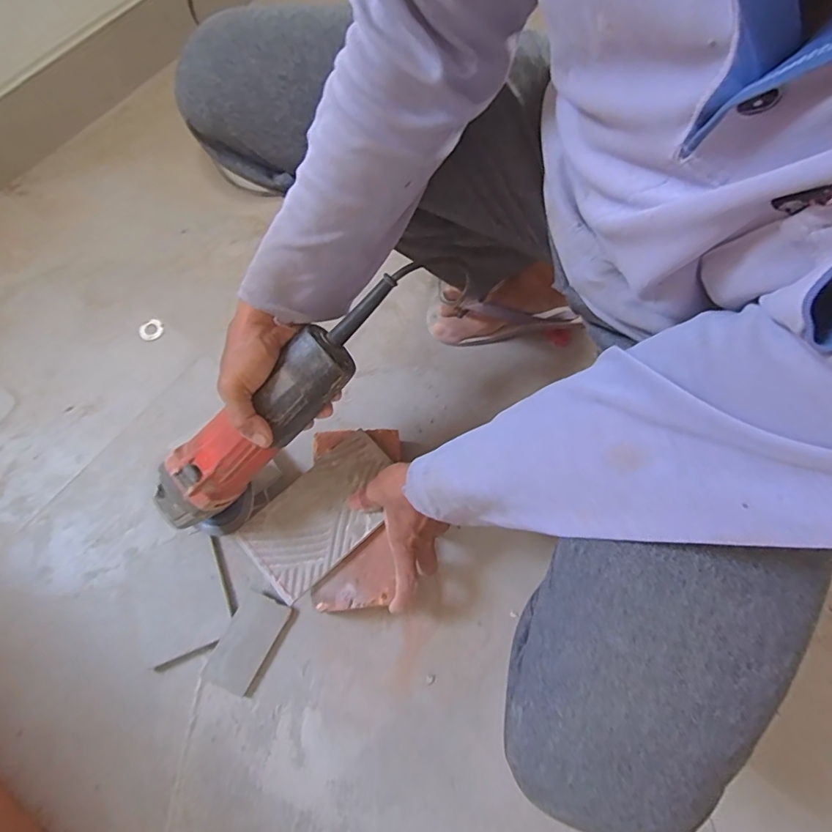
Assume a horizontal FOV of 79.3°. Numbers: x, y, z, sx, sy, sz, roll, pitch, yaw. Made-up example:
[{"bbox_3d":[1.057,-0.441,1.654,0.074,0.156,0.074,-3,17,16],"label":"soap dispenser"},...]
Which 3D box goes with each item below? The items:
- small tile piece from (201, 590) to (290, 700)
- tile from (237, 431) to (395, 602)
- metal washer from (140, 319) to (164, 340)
[{"bbox_3d":[-0.175,0.233,0.520,0.049,0.014,0.092,27,71,8],"label":"small tile piece"},{"bbox_3d":[-0.094,0.099,0.522,0.168,0.007,0.093,-41,76,-15],"label":"tile"},{"bbox_3d":[-0.348,-0.113,0.661,0.032,0.004,0.029,-42,76,-15],"label":"metal washer"}]

